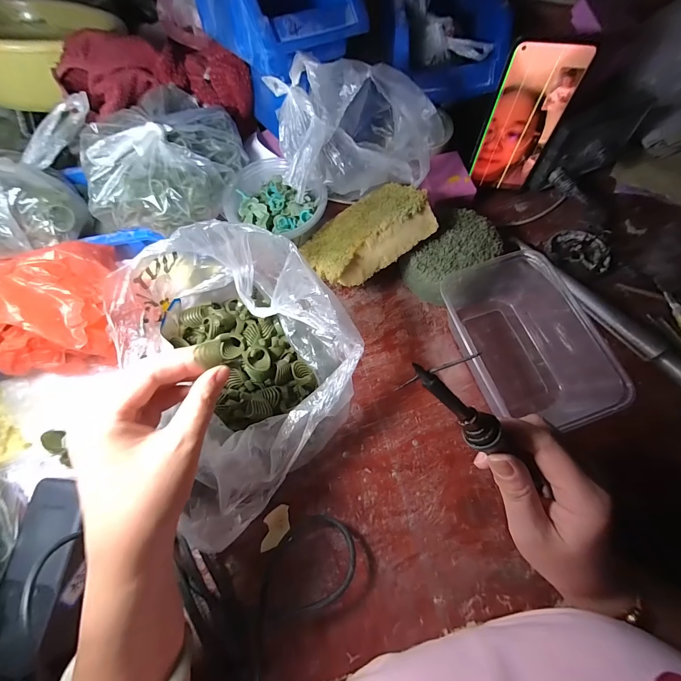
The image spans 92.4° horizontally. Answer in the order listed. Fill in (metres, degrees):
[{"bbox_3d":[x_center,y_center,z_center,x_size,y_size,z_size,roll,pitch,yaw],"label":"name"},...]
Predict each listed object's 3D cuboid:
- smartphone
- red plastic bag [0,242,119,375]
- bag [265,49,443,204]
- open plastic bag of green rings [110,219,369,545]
[{"bbox_3d":[0.200,-0.233,0.360,0.075,0.155,0.006,11,67,8],"label":"smartphone"},{"bbox_3d":[-0.277,-0.035,0.303,0.123,0.096,0.114,-13,70,-2],"label":"red plastic bag"},{"bbox_3d":[0.015,-0.229,0.338,0.163,0.108,0.115,-15,70,-3],"label":"bag"},{"bbox_3d":[-0.079,0.019,0.288,0.178,0.109,0.244,-22,70,-5],"label":"open plastic bag of green rings"}]

